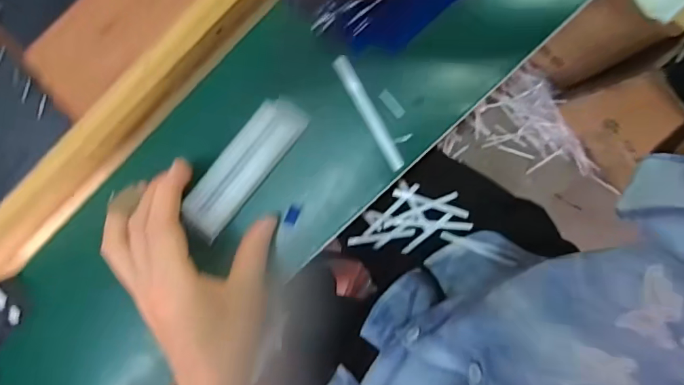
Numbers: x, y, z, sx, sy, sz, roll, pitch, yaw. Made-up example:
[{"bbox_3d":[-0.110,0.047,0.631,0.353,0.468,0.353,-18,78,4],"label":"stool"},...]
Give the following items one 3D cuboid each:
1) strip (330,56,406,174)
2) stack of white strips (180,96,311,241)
[{"bbox_3d":[0.018,-0.050,0.294,0.010,0.012,0.078,-30,90,7],"label":"strip"},{"bbox_3d":[-0.061,-0.017,0.293,0.029,0.017,0.099,39,92,2],"label":"stack of white strips"}]

